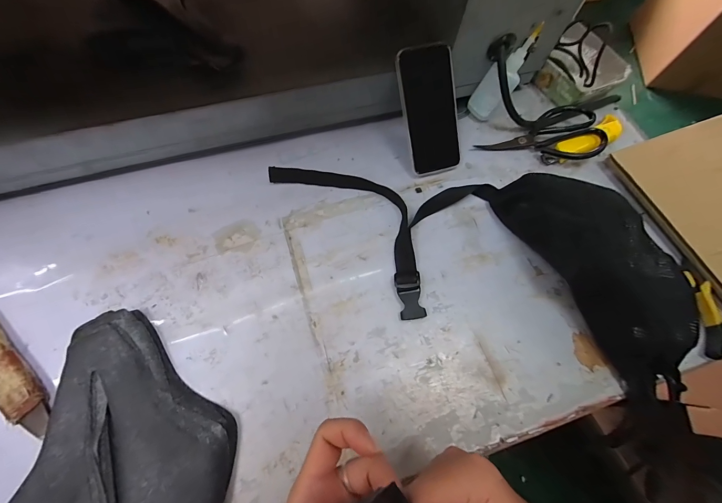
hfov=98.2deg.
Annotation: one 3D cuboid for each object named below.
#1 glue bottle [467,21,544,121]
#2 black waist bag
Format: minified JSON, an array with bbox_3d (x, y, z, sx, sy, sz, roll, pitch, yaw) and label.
[{"bbox_3d":[0.211,-0.259,0.462,0.034,0.132,0.040,-12,64,-33],"label":"glue bottle"},{"bbox_3d":[0.135,-0.020,0.392,0.528,0.075,0.221,18,66,6],"label":"black waist bag"}]

